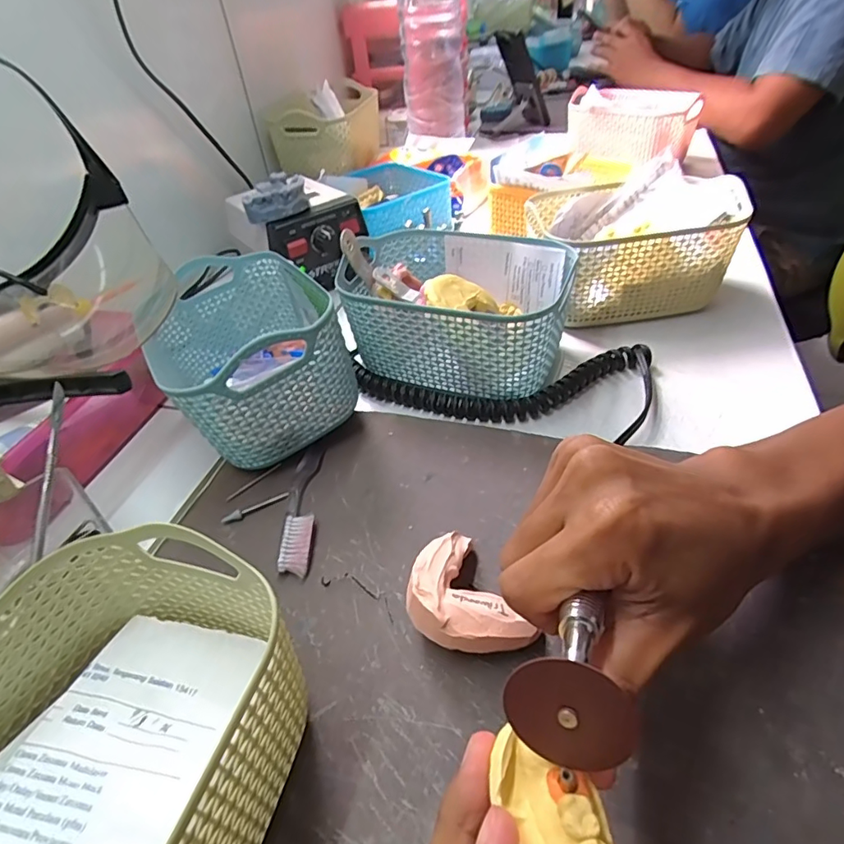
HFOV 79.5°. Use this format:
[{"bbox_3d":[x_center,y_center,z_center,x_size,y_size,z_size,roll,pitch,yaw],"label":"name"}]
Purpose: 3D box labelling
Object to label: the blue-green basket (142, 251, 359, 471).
[{"bbox_3d":[-0.127,-0.051,0.372,0.114,0.095,0.171,-22,44,-16],"label":"blue-green basket"}]

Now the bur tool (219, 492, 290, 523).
[{"bbox_3d":[-0.106,0.054,0.322,0.043,0.004,0.007,-22,44,-16],"label":"bur tool"}]

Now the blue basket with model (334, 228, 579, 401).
[{"bbox_3d":[0.026,-0.084,0.400,0.165,0.080,0.118,14,46,22],"label":"blue basket with model"}]

